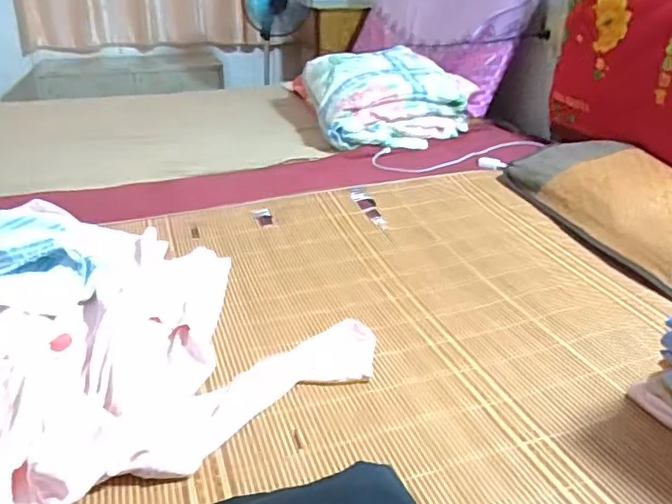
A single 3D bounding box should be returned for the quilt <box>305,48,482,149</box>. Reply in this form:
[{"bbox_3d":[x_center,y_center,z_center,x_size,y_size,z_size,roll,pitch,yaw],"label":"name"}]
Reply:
[{"bbox_3d":[0.171,-0.480,1.757,0.490,0.197,0.425,-7,28,-15],"label":"quilt"}]

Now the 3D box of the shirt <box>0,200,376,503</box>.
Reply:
[{"bbox_3d":[-0.301,0.079,0.845,0.459,0.034,0.620,-20,35,-35],"label":"shirt"}]

